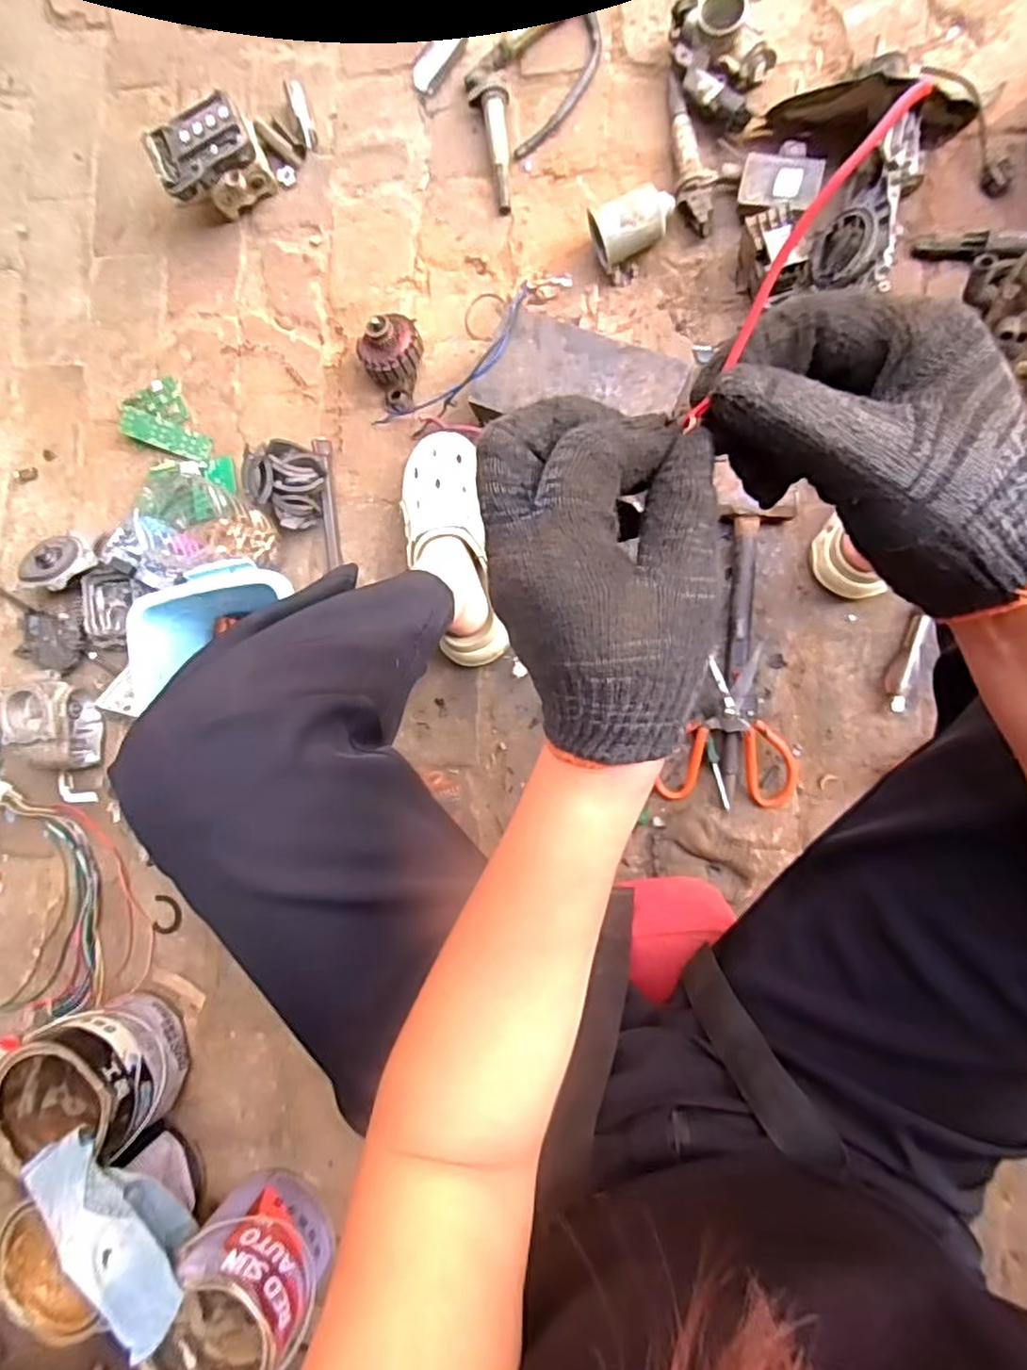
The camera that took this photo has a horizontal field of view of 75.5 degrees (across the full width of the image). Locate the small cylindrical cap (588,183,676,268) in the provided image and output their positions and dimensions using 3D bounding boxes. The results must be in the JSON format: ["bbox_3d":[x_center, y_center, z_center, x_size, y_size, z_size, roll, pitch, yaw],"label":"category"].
[{"bbox_3d":[0.137,-0.520,0.754,0.094,0.059,0.057,-21,86,10],"label":"small cylindrical cap"}]

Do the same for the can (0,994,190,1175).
[{"bbox_3d":[-0.505,0.472,0.808,0.162,0.144,0.147,-10,88,10],"label":"can"}]

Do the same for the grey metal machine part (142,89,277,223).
[{"bbox_3d":[-0.361,-0.631,0.811,0.119,0.102,0.073,-27,85,9],"label":"grey metal machine part"}]

